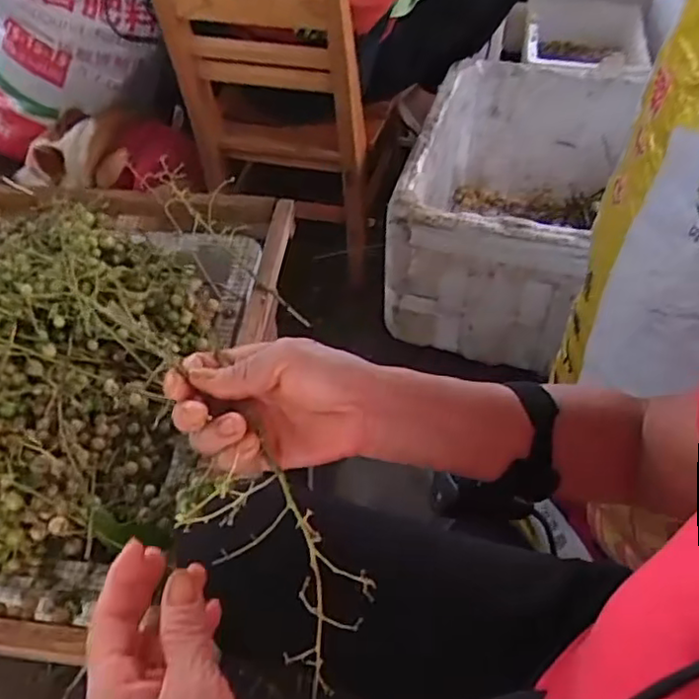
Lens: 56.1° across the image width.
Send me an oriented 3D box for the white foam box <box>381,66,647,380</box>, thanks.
[{"bbox_3d":[0.250,-0.226,1.078,0.274,0.282,0.420,15,54,15],"label":"white foam box"}]

